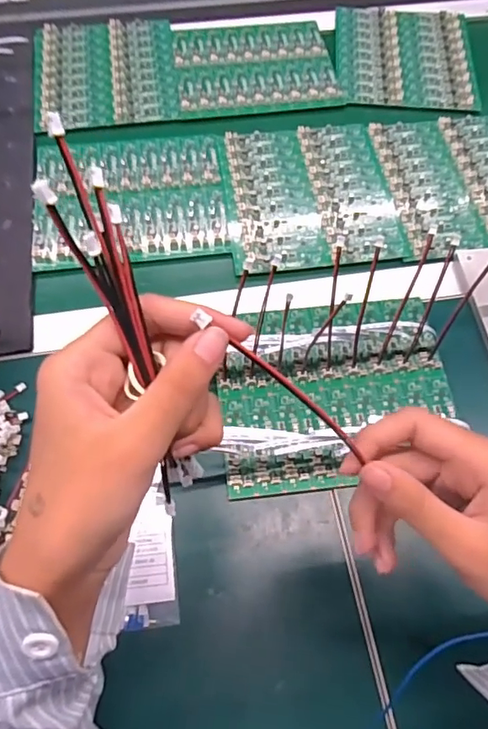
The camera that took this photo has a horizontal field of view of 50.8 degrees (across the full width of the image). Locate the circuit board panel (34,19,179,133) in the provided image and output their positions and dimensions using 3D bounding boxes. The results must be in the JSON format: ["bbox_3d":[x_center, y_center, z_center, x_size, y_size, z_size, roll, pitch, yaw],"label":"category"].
[{"bbox_3d":[-0.172,-0.366,0.637,0.168,0.012,0.186,-9,62,-5],"label":"circuit board panel"}]

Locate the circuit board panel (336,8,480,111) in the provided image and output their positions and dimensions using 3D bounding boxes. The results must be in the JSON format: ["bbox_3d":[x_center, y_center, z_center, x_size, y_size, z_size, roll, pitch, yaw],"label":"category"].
[{"bbox_3d":[0.204,-0.393,0.653,0.169,0.006,0.187,4,62,2],"label":"circuit board panel"}]

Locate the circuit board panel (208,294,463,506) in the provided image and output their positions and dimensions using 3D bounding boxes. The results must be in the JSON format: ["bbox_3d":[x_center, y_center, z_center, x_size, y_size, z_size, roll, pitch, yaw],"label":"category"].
[{"bbox_3d":[0.077,0.009,0.419,0.194,0.059,0.162,-7,64,-3],"label":"circuit board panel"}]

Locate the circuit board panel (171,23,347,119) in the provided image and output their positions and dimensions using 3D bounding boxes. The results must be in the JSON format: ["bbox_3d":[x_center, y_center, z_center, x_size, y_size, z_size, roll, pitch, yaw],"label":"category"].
[{"bbox_3d":[0.013,-0.371,0.639,0.193,0.007,0.166,-6,62,-4],"label":"circuit board panel"}]

